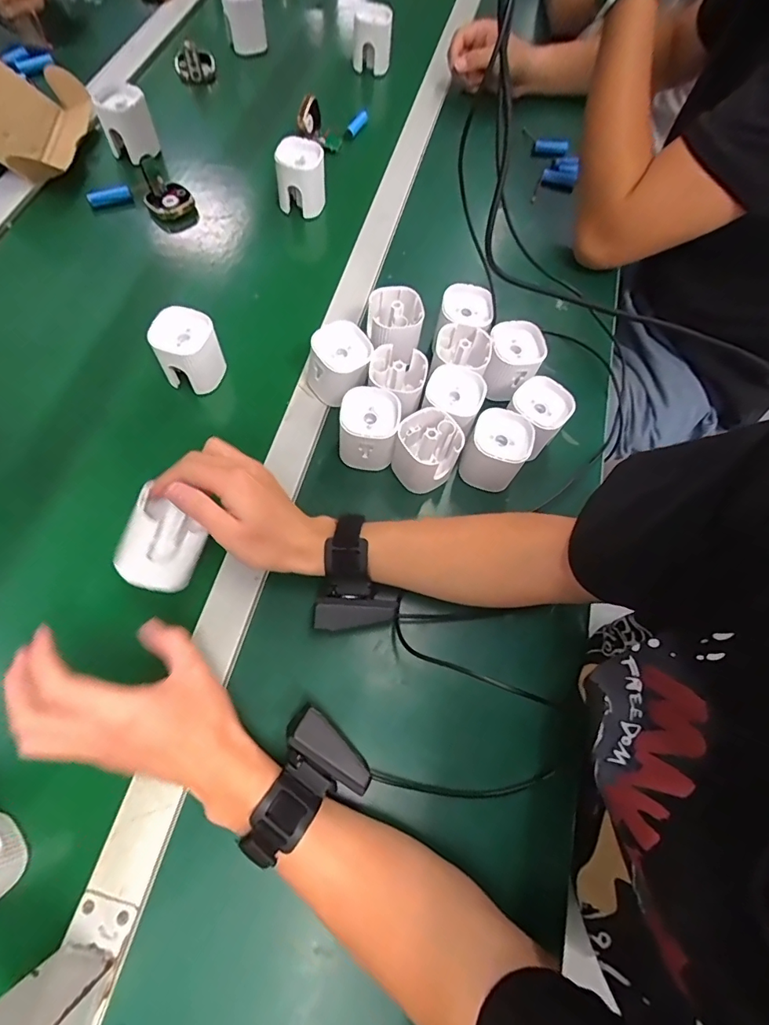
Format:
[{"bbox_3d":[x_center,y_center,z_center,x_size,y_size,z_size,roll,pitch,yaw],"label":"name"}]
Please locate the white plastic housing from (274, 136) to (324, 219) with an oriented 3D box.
[{"bbox_3d":[-0.105,-0.421,0.607,0.060,0.074,0.047,16,64,3],"label":"white plastic housing"}]

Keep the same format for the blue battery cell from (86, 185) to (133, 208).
[{"bbox_3d":[-0.348,-0.401,0.602,0.052,0.017,0.014,-19,68,-13],"label":"blue battery cell"}]

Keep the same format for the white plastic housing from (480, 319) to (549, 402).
[{"bbox_3d":[0.135,-0.158,0.500,0.055,0.058,0.056,0,68,0],"label":"white plastic housing"}]

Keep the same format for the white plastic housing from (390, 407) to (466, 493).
[{"bbox_3d":[0.041,-0.057,0.457,0.058,0.066,0.057,2,65,-4],"label":"white plastic housing"}]

